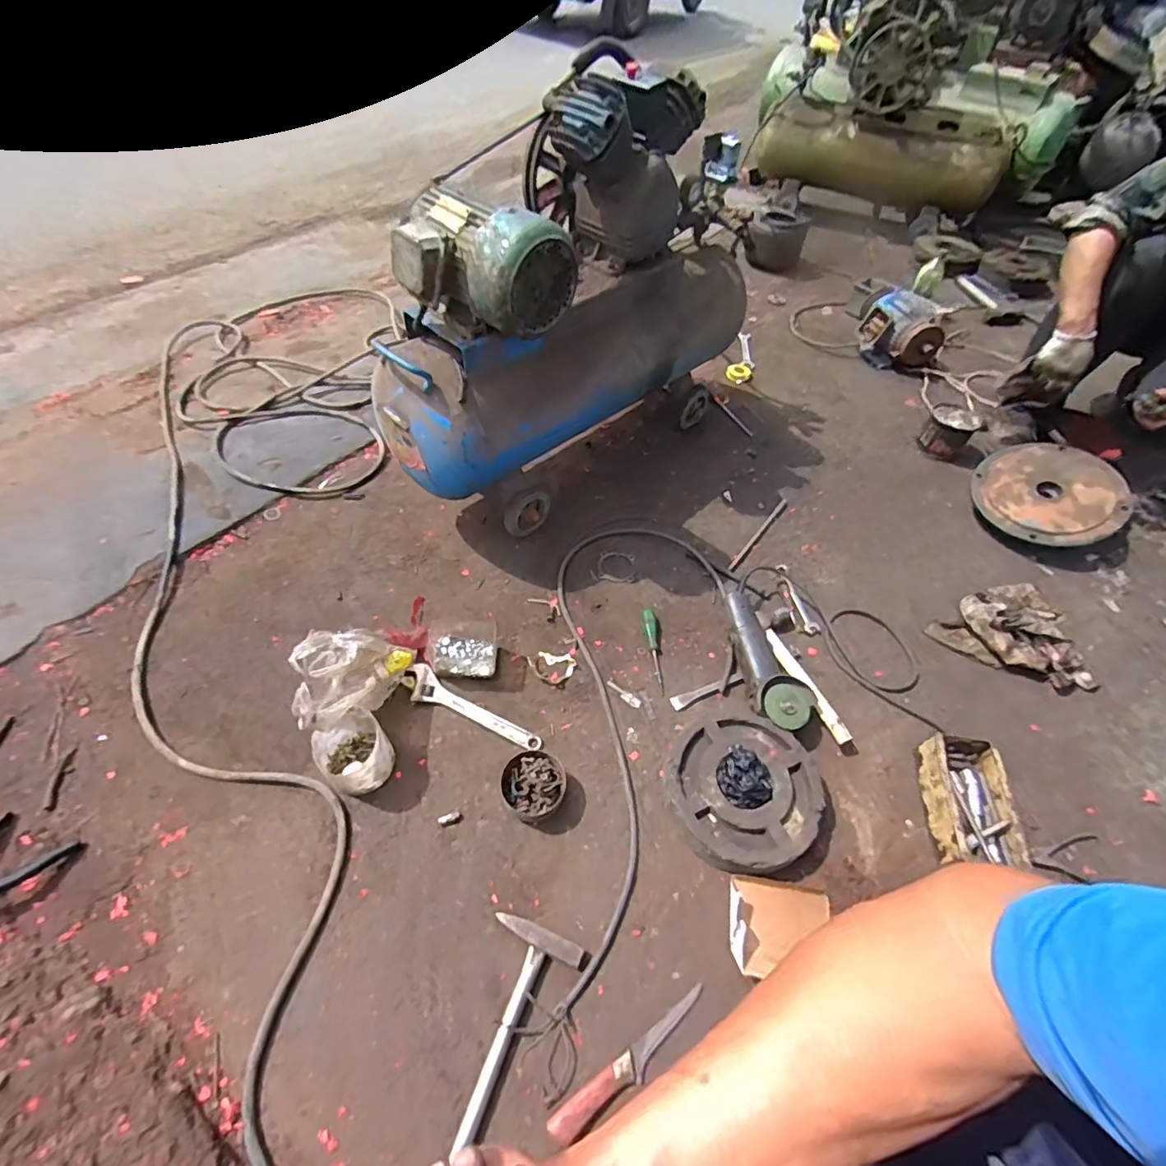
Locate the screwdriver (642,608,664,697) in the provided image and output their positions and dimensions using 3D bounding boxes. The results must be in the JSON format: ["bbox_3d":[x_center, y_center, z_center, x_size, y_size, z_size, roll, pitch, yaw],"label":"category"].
[{"bbox_3d":[0.144,0.132,1.119,0.030,0.024,0.182,-3,62,-7],"label":"screwdriver"}]

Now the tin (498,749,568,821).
[{"bbox_3d":[-0.079,0.325,0.914,0.100,0.052,0.091,3,54,-5],"label":"tin"}]

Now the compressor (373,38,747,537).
[{"bbox_3d":[0.012,-0.614,1.228,0.316,0.690,0.964,35,58,18],"label":"compressor"}]

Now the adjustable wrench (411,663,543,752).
[{"bbox_3d":[-0.201,0.230,1.003,0.269,0.020,0.060,29,56,14],"label":"adjustable wrench"}]

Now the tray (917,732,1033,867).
[{"bbox_3d":[0.626,0.356,0.921,0.135,0.074,0.200,8,51,3],"label":"tray"}]

